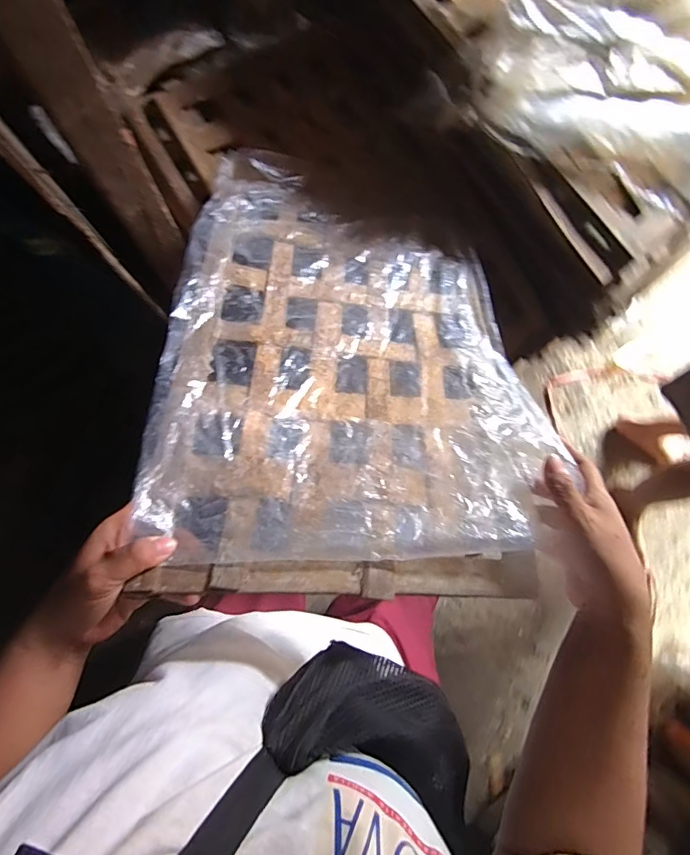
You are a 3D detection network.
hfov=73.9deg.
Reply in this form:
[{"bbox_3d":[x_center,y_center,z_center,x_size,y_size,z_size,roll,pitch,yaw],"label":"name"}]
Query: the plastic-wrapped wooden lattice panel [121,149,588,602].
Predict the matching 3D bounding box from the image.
[{"bbox_3d":[0.001,-0.105,0.486,0.342,0.037,0.533,2,57,-8],"label":"plastic-wrapped wooden lattice panel"}]

